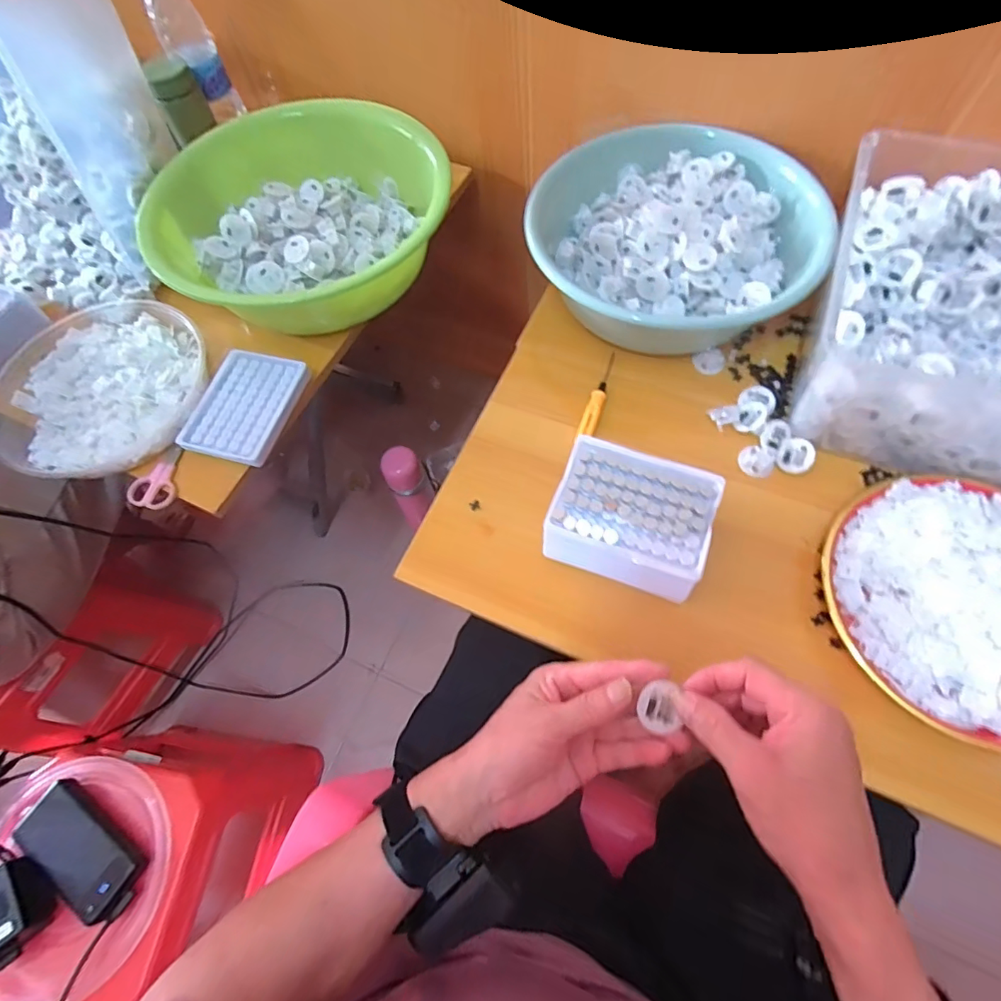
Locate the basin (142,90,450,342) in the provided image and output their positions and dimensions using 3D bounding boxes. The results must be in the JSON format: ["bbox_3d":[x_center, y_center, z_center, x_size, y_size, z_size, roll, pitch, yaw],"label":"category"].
[{"bbox_3d":[-0.223,-0.319,0.592,0.328,0.123,0.233,-15,66,-4],"label":"basin"}]

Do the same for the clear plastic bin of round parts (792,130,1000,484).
[{"bbox_3d":[0.430,-0.158,0.456,0.287,0.136,0.278,18,68,10],"label":"clear plastic bin of round parts"}]

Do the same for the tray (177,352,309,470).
[{"bbox_3d":[-0.275,-0.104,0.551,0.095,0.021,0.127,15,67,9],"label":"tray"}]

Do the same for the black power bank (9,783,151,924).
[{"bbox_3d":[-0.483,0.400,0.588,0.152,0.027,0.070,30,53,17],"label":"black power bank"}]

